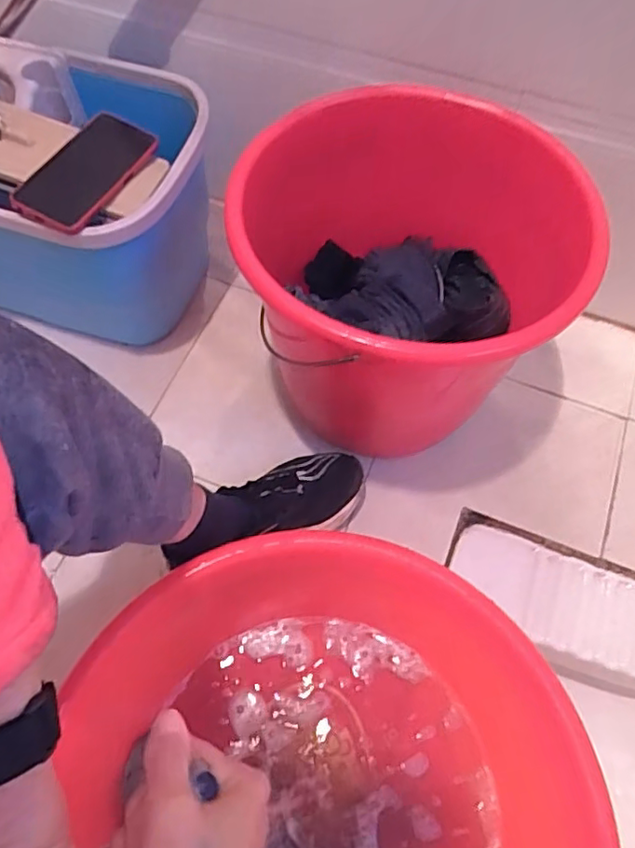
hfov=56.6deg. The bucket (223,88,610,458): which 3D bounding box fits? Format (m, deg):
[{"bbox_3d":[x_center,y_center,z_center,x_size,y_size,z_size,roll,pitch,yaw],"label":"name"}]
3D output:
[{"bbox_3d":[0.081,-0.137,0.670,0.322,0.300,0.316,1,65,-3],"label":"bucket"}]

